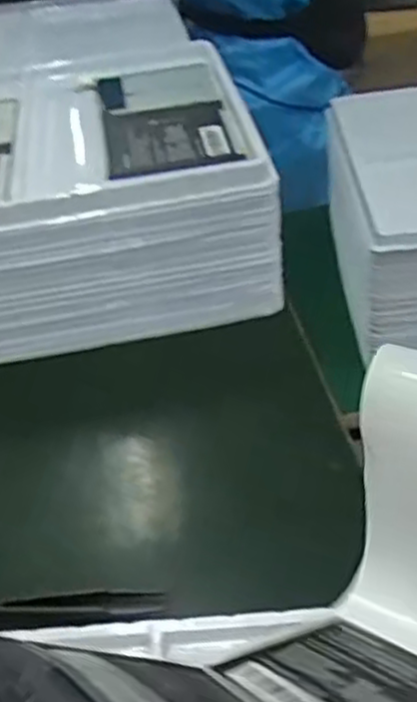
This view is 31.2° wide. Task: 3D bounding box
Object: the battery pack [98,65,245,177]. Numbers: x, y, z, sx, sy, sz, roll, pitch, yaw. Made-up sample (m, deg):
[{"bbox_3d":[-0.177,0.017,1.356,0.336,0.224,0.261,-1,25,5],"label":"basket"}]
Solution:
[{"bbox_3d":[-0.034,-0.177,0.550,0.087,0.007,0.174,-10,42,-4],"label":"battery pack"}]

